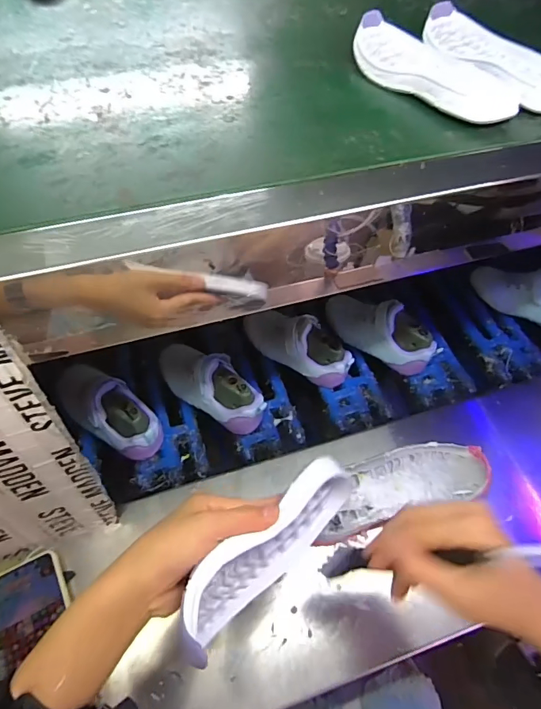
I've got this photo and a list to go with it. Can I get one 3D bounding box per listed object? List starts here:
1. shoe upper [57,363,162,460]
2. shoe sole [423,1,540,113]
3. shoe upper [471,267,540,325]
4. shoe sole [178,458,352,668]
[{"bbox_3d":[-0.215,0.077,0.582,0.160,0.089,0.069,31,58,21],"label":"shoe upper"},{"bbox_3d":[0.229,-0.303,0.442,0.073,0.028,0.194,-17,59,-11],"label":"shoe sole"},{"bbox_3d":[0.435,-0.102,0.717,0.184,0.070,0.075,26,57,18],"label":"shoe upper"},{"bbox_3d":[-0.001,0.160,0.356,0.187,0.077,0.040,-32,62,-35],"label":"shoe sole"}]

